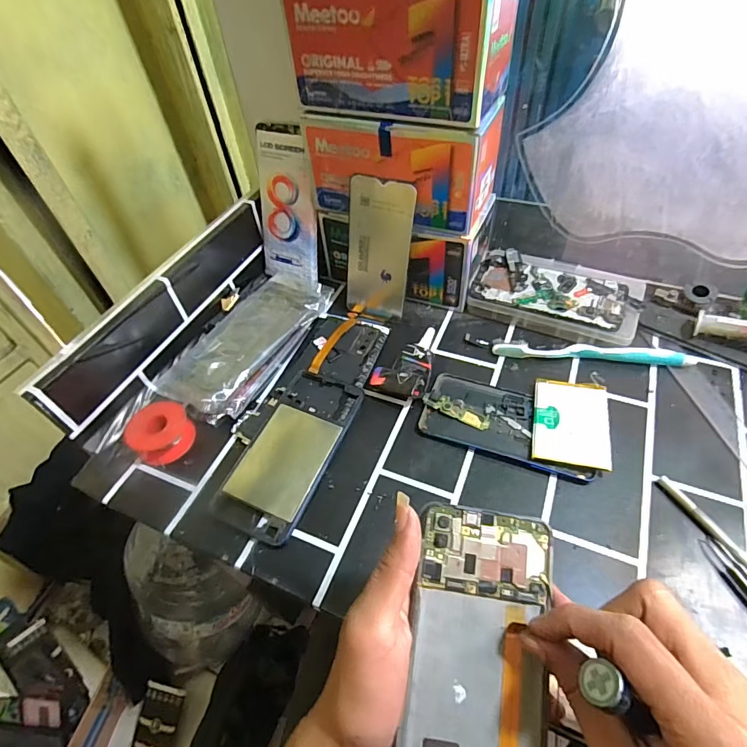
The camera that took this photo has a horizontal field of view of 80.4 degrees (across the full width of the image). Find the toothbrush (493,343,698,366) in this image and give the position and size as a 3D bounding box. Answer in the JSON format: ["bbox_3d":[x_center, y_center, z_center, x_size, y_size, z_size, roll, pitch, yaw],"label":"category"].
[{"bbox_3d":[0.217,-0.019,0.444,0.184,0.015,0.014,5,52,10],"label":"toothbrush"}]

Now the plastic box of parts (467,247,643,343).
[{"bbox_3d":[0.201,-0.088,0.492,0.170,0.031,0.094,19,56,20],"label":"plastic box of parts"}]

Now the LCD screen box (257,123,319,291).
[{"bbox_3d":[-0.099,-0.194,0.523,0.076,0.172,0.021,14,32,20],"label":"LCD screen box"}]

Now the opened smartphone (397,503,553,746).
[{"bbox_3d":[0.052,0.147,0.219,0.069,0.006,0.149,9,75,1],"label":"opened smartphone"}]

